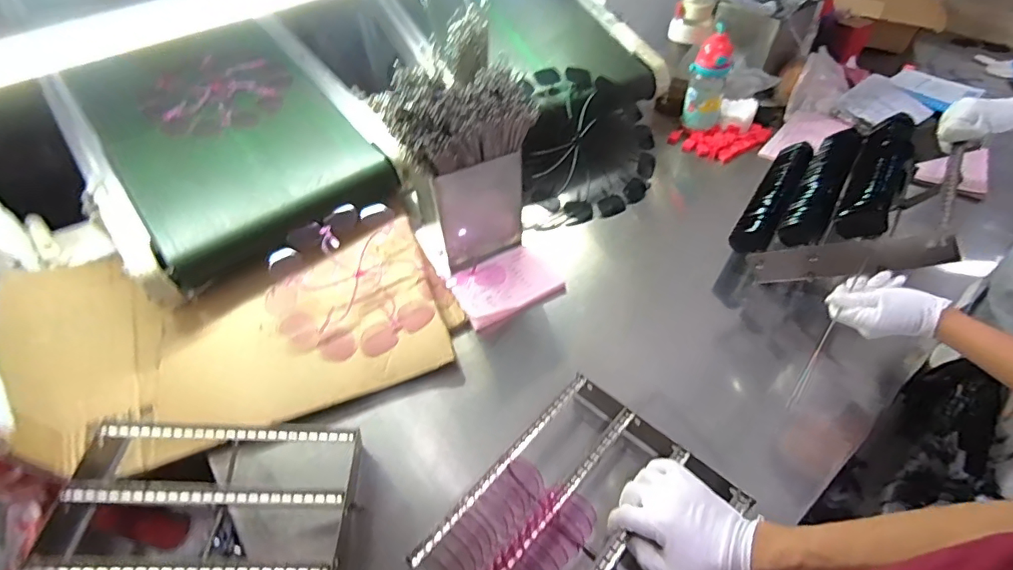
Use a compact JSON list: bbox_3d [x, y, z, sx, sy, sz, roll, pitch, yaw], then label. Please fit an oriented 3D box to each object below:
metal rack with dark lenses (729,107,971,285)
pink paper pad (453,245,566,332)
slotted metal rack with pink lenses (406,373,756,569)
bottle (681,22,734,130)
[{"bbox_3d":[0.544,-0.147,0.782,0.268,0.097,0.316,-2,39,46],"label":"metal rack with dark lenses"},{"bbox_3d":[-0.002,-0.004,0.837,0.171,0.023,0.132,-23,52,-15],"label":"pink paper pad"},{"bbox_3d":[0.085,0.291,0.563,0.239,0.151,0.306,32,59,27],"label":"slotted metal rack with pink lenses"},{"bbox_3d":[0.434,-0.442,1.035,0.081,0.178,0.083,17,53,18],"label":"bottle"}]

